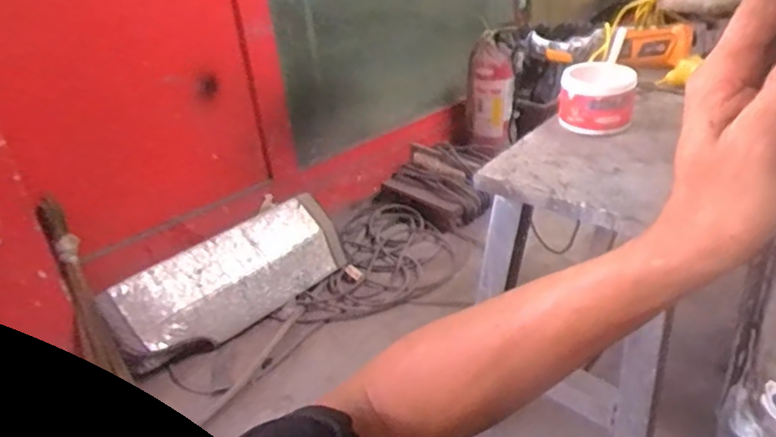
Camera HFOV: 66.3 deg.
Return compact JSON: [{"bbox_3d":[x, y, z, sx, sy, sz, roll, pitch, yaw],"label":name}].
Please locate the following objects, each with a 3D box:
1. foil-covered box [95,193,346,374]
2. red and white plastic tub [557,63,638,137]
[{"bbox_3d":[-0.391,0.157,1.517,0.607,0.199,0.157,-27,34,-36],"label":"foil-covered box"},{"bbox_3d":[0.307,-0.178,0.878,0.101,0.086,0.090,1,28,14],"label":"red and white plastic tub"}]

